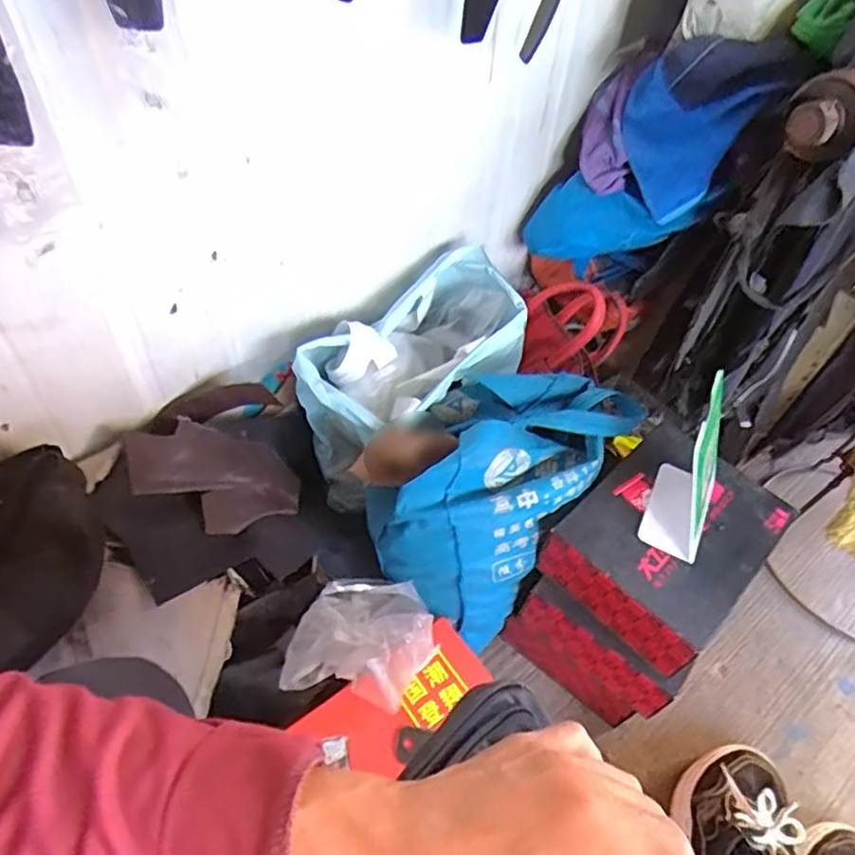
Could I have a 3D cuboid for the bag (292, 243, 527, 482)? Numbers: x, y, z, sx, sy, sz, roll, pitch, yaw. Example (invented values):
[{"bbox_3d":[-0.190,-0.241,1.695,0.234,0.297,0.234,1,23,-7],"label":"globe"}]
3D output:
[{"bbox_3d":[-0.022,-0.056,0.803,0.288,0.242,0.160,-29,59,-26],"label":"bag"}]

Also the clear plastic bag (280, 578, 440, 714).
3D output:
[{"bbox_3d":[-0.064,0.209,0.634,0.138,0.050,0.133,12,50,4],"label":"clear plastic bag"}]

